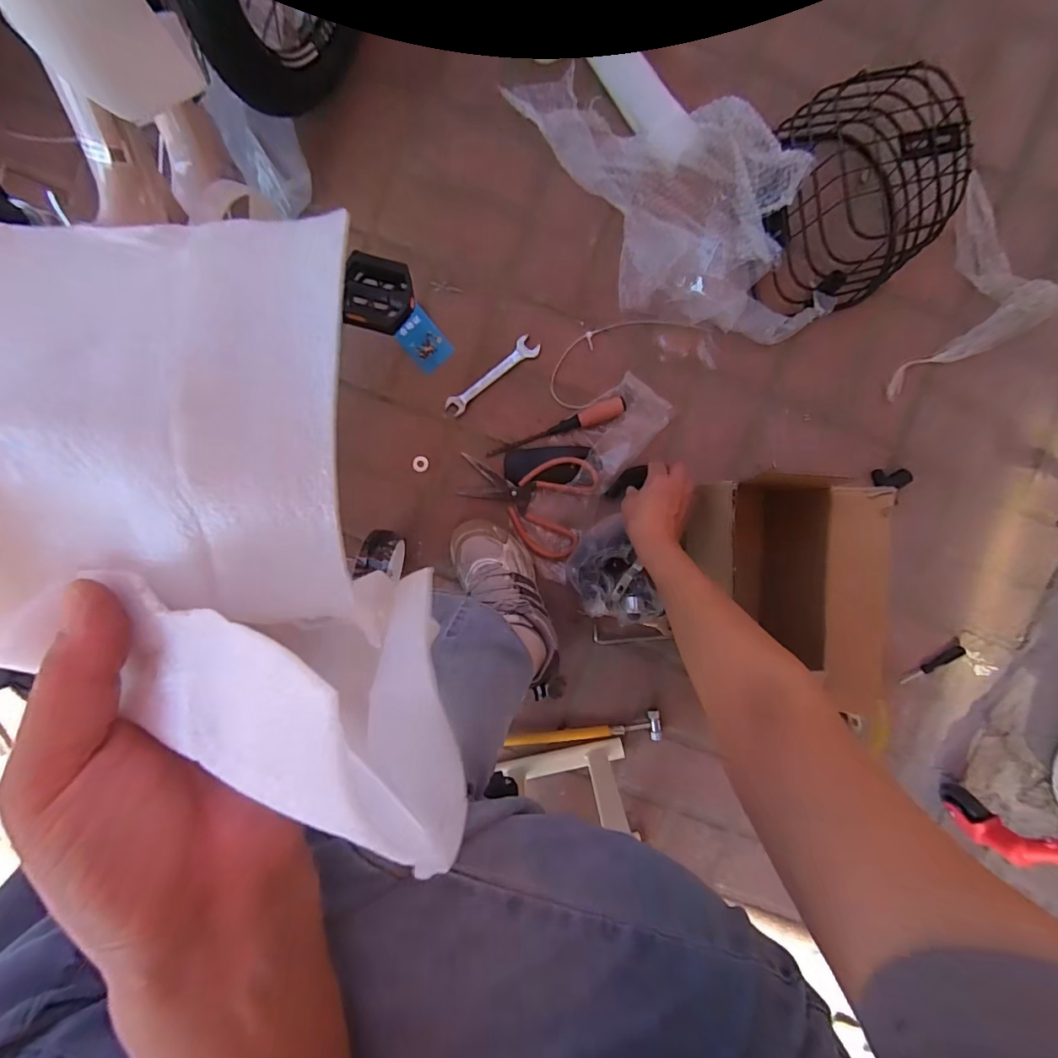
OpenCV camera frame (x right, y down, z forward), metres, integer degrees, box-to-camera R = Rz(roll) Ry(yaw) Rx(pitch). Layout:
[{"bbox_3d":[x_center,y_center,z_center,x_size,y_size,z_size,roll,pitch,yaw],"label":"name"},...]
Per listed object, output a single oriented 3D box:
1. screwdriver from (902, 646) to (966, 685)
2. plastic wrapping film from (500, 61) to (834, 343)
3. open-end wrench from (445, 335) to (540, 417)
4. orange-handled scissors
[{"bbox_3d":[0.597,0.204,0.701,0.100,0.011,0.016,-32,94,2],"label":"screwdriver"},{"bbox_3d":[0.173,-0.415,0.603,0.201,0.118,0.484,-44,94,2],"label":"plastic wrapping film"},{"bbox_3d":[-0.050,-0.212,0.660,0.151,0.011,0.030,-40,94,2],"label":"open-end wrench"},{"bbox_3d":[-0.008,-0.036,0.661,0.192,0.026,0.139,8,94,-2],"label":"orange-handled scissors"}]

